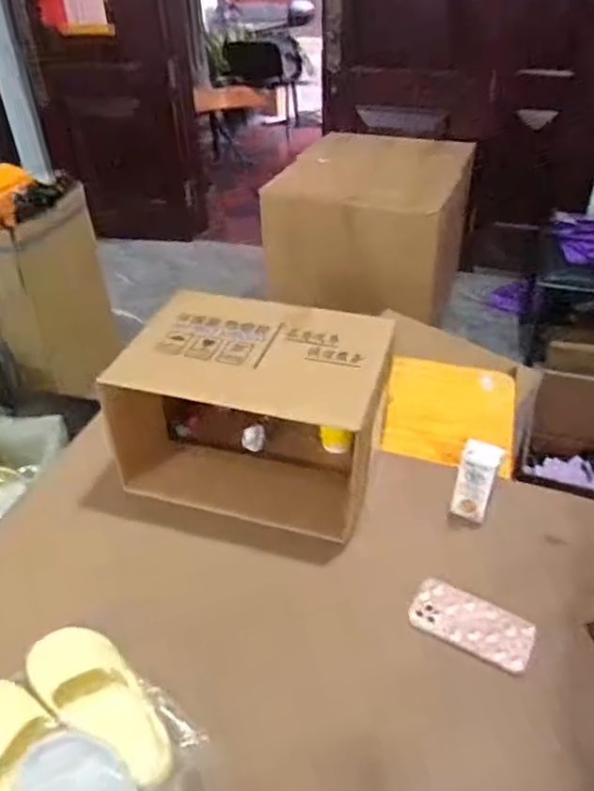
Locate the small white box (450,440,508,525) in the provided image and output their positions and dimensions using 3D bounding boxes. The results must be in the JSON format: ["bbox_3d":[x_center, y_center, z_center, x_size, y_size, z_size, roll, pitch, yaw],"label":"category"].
[{"bbox_3d":[0.285,0.139,0.973,0.062,0.142,0.054,18,41,23],"label":"small white box"}]

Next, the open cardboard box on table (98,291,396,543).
[{"bbox_3d":[-0.066,0.032,1.044,0.410,0.281,0.277,8,38,12],"label":"open cardboard box on table"}]

